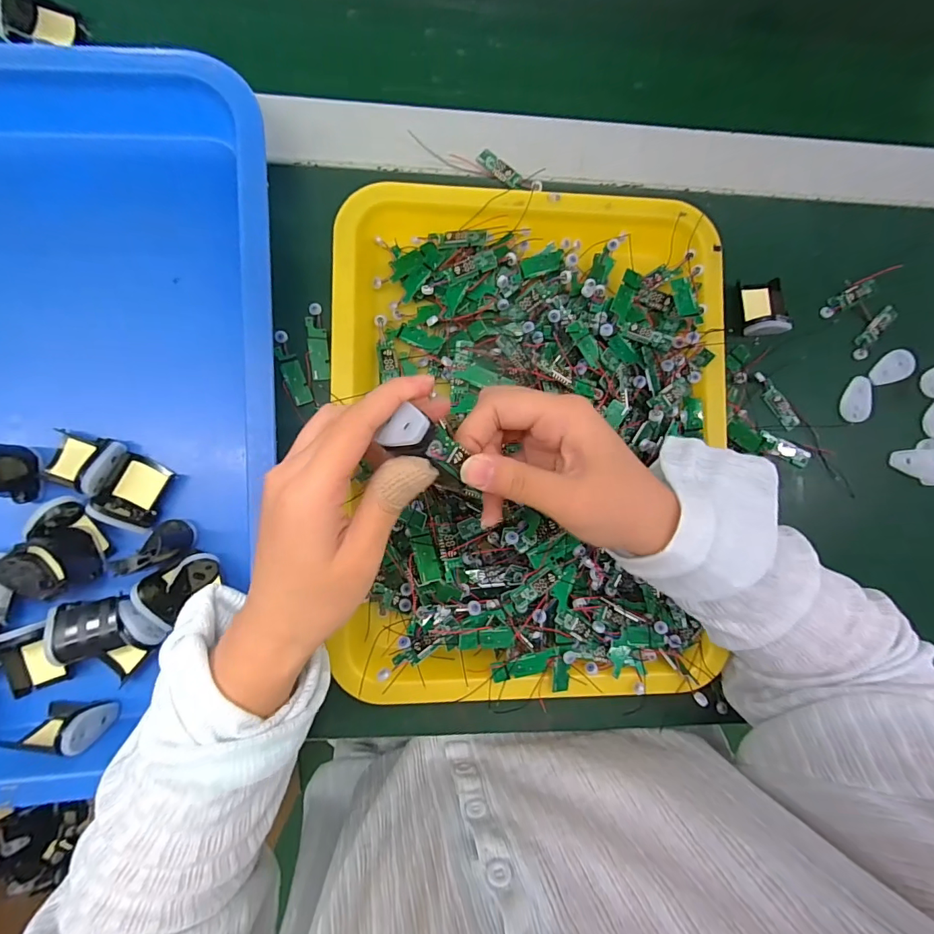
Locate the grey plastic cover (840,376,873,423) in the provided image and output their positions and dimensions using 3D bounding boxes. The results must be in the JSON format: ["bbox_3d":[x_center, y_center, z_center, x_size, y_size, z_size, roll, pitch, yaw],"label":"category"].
[{"bbox_3d":[0.304,-0.052,0.342,0.018,0.008,0.037,17,86,-4],"label":"grey plastic cover"}]

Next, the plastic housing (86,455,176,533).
[{"bbox_3d":[-0.211,0.017,0.279,0.033,0.016,0.043,25,86,-4],"label":"plastic housing"}]

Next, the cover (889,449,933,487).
[{"bbox_3d":[0.354,-0.002,0.343,0.039,0.013,0.027,9,87,-5],"label":"cover"}]

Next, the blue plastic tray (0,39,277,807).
[{"bbox_3d":[-0.286,-0.030,0.275,0.336,0.073,0.435,-3,88,-6],"label":"blue plastic tray"}]

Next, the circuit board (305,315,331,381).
[{"bbox_3d":[-0.103,-0.082,0.305,0.013,0.005,0.042,-8,96,-7],"label":"circuit board"}]

